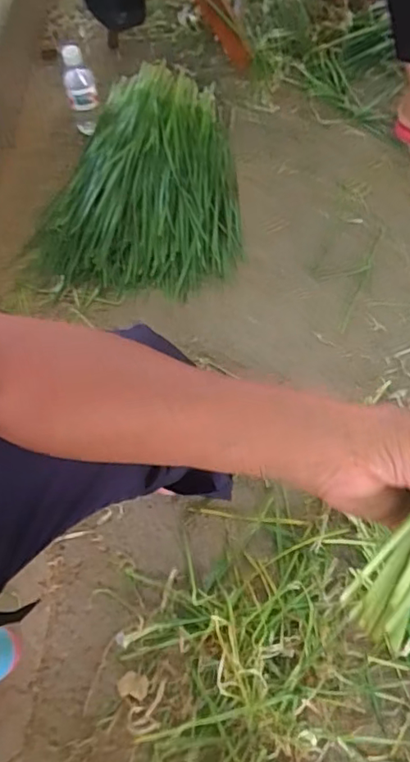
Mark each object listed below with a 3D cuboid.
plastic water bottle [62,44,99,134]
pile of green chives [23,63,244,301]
[{"bbox_3d":[-0.247,-0.577,1.106,0.058,0.165,0.073,-22,69,-8],"label":"plastic water bottle"},{"bbox_3d":[-0.121,-0.395,1.064,0.377,0.127,0.465,4,67,5],"label":"pile of green chives"}]

